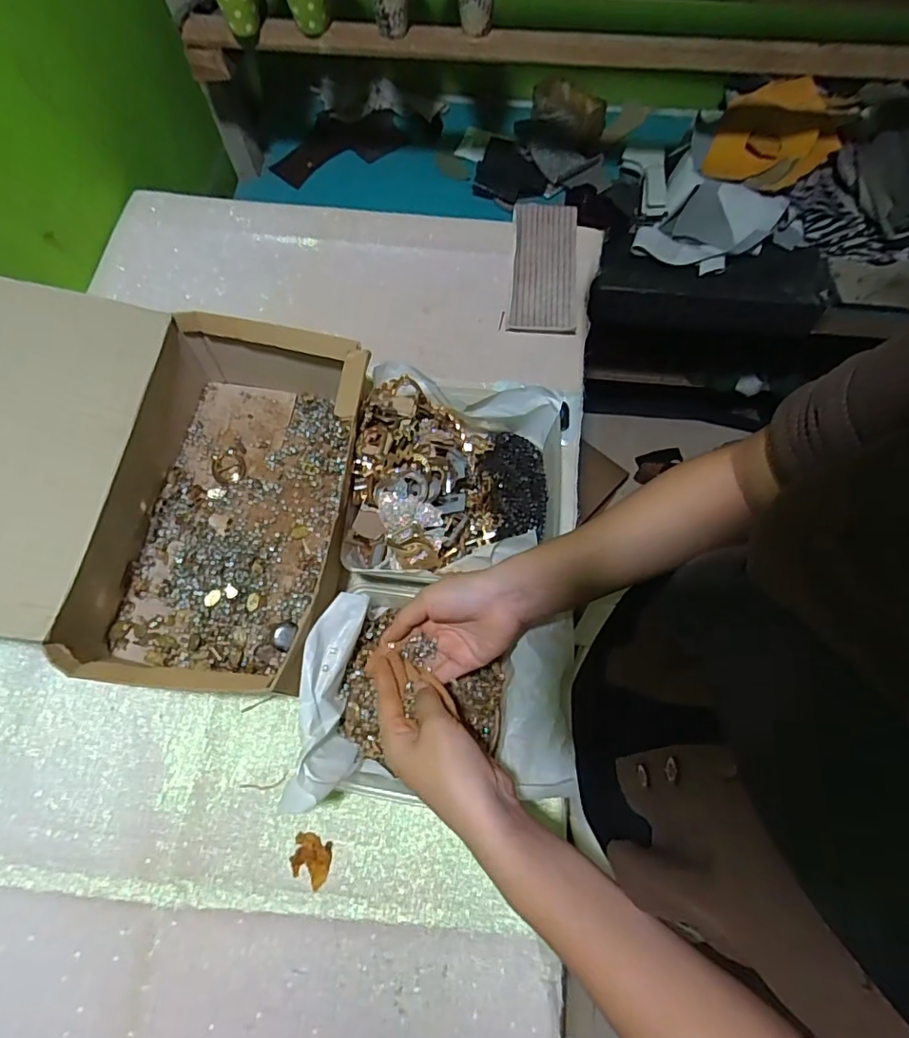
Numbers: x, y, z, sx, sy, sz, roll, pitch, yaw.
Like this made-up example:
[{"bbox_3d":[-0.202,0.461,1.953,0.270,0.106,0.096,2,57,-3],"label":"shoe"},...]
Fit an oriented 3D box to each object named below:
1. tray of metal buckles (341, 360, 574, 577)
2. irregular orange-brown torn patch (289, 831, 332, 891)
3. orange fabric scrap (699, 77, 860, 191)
[{"bbox_3d":[0.012,-0.037,0.541,0.212,0.084,0.213,7,69,1],"label":"tray of metal buckles"},{"bbox_3d":[-0.122,0.289,0.463,0.034,0.004,0.036,15,70,4],"label":"irregular orange-brown torn patch"},{"bbox_3d":[0.481,-0.575,0.806,0.165,0.053,0.193,24,70,10],"label":"orange fabric scrap"}]

